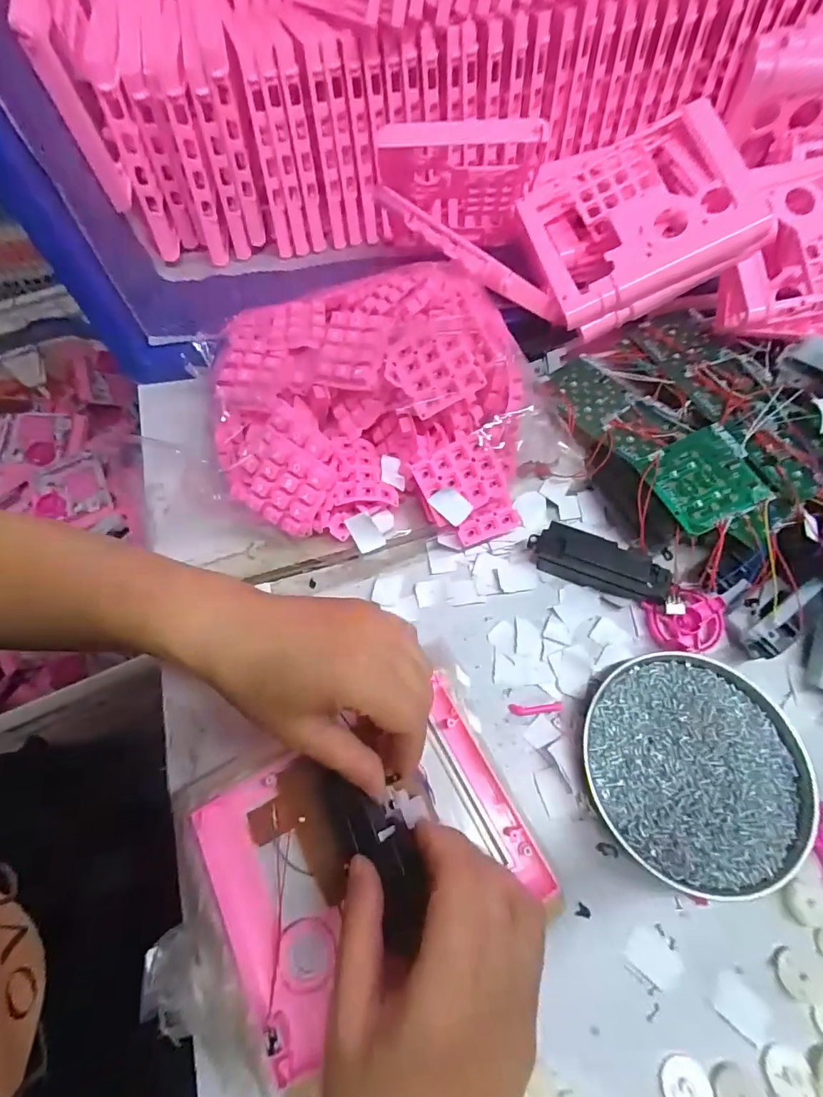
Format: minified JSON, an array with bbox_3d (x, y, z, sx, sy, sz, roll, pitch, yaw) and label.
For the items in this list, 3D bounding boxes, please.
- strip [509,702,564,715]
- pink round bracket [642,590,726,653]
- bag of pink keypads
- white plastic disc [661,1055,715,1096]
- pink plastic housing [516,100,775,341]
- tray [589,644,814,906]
[{"bbox_3d":[0.086,0.111,0.335,0.036,0.004,0.007,-2,63,0],"label":"strip"},{"bbox_3d":[0.201,0.053,0.350,0.051,0.018,0.040,-8,64,-2],"label":"pink round bracket"},{"bbox_3d":[-0.033,-0.111,0.372,0.225,0.101,0.199,-6,64,-1],"label":"bag of pink keypads"},{"bbox_3d":[0.143,0.279,0.249,0.025,0.004,0.024,-1,64,1],"label":"white plastic disc"},{"bbox_3d":[0.187,-0.281,0.406,0.163,0.035,0.151,-22,79,18],"label":"pink plastic housing"},{"bbox_3d":[0.181,0.137,0.306,0.132,0.027,0.133,-1,64,1],"label":"tray"}]

